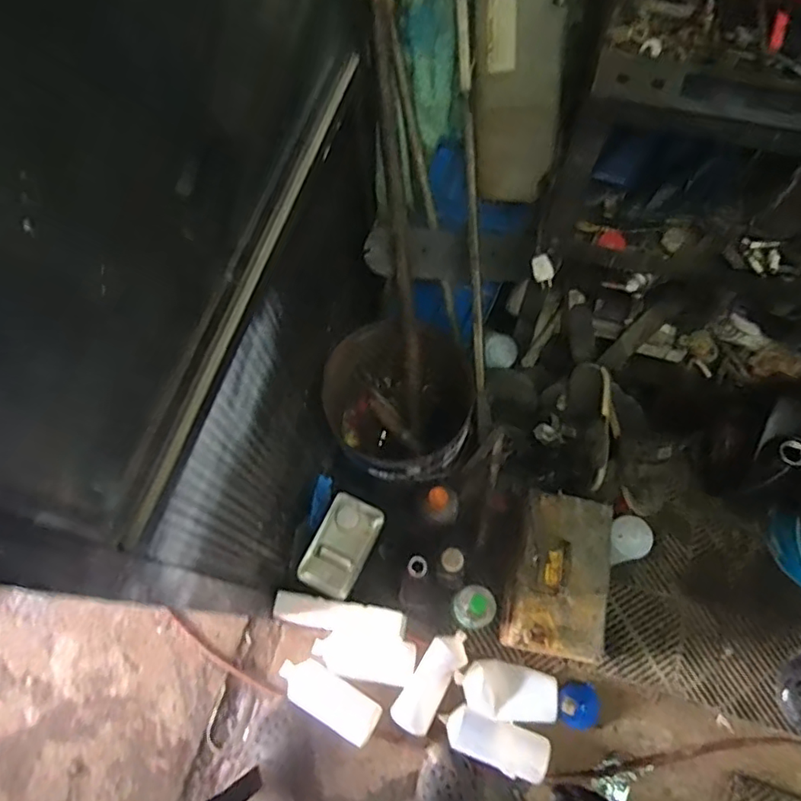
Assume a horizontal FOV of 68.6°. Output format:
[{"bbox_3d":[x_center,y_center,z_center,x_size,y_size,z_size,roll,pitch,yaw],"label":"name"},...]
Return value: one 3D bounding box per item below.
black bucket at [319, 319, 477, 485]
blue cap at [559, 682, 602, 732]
[{"bbox_3d":[0.007,0.011,1.195,0.262,0.233,0.293,-40,73,-13],"label":"black bucket"},{"bbox_3d":[0.378,0.645,1.240,0.093,0.036,0.086,0,69,1],"label":"blue cap"}]

